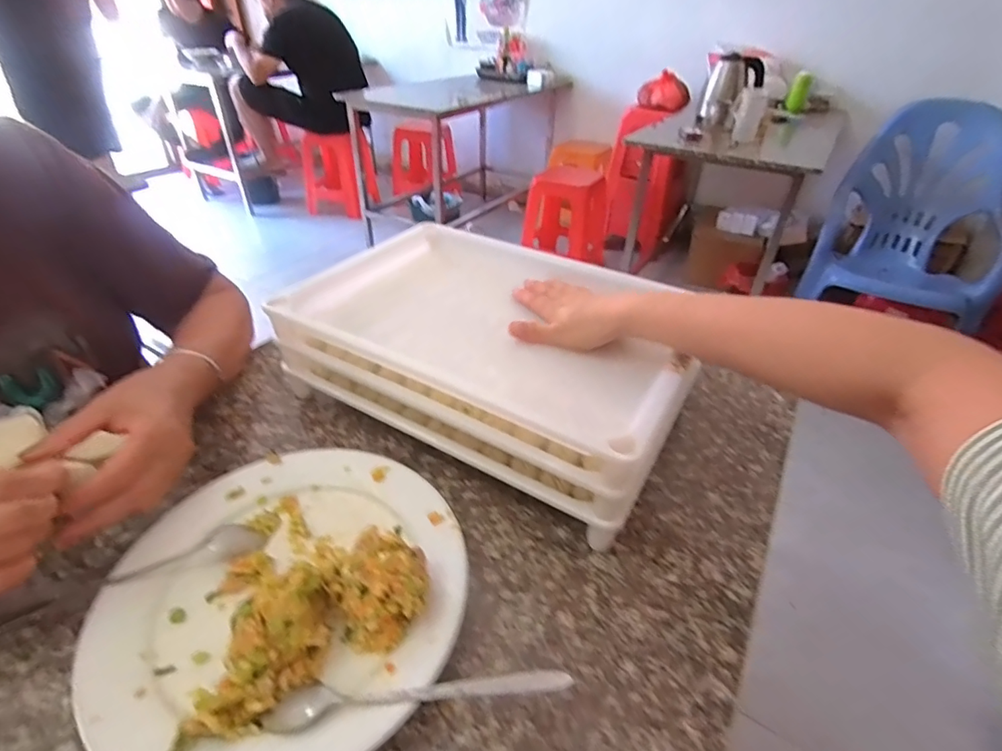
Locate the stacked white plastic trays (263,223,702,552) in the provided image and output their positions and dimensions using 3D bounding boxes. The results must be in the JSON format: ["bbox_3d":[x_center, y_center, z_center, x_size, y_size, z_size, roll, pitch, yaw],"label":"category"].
[{"bbox_3d":[-0.009,-0.032,0.500,0.359,0.102,0.231,26,44,20],"label":"stacked white plastic trays"}]

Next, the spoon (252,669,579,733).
[{"bbox_3d":[-0.050,0.192,0.299,0.177,0.036,0.021,0,41,-9],"label":"spoon"}]

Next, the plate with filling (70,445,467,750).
[{"bbox_3d":[-0.151,0.135,0.347,0.238,0.057,0.235,1,38,-1],"label":"plate with filling"}]

